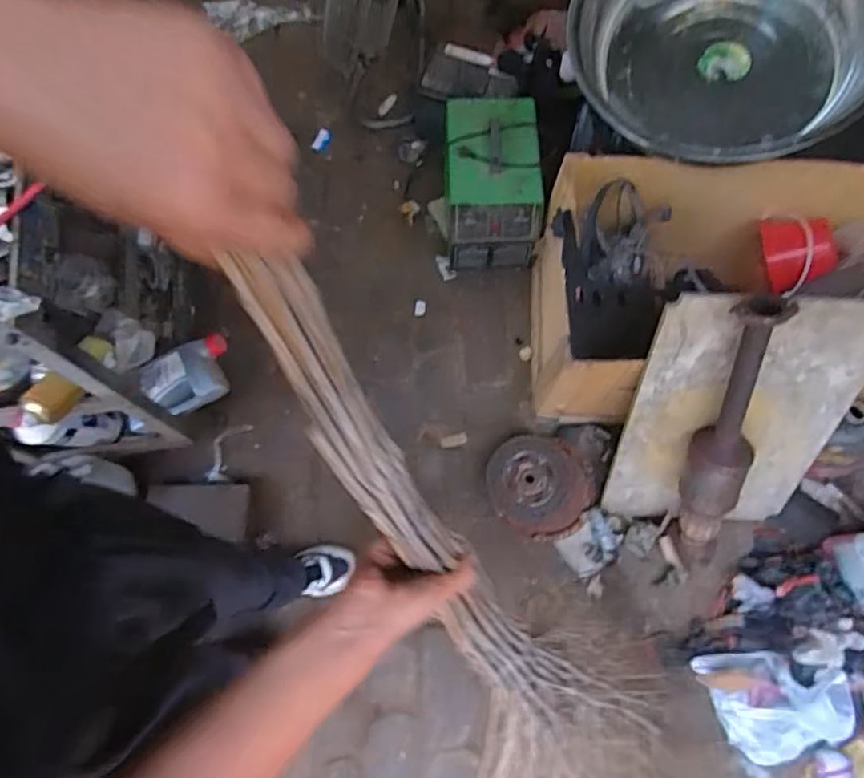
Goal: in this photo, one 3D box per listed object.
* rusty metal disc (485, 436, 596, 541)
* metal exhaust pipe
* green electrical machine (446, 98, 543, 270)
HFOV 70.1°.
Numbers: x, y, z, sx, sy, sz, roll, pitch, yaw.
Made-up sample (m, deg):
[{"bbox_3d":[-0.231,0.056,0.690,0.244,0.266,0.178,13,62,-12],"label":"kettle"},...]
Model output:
[{"bbox_3d":[0.242,0.218,1.394,0.218,0.023,0.232,-2,83,14],"label":"rusty metal disc"},{"bbox_3d":[0.551,0.115,1.174,0.104,0.661,0.109,-10,40,-5],"label":"metal exhaust pipe"},{"bbox_3d":[0.136,-0.493,1.507,0.217,0.250,0.358,-3,71,-2],"label":"green electrical machine"}]

